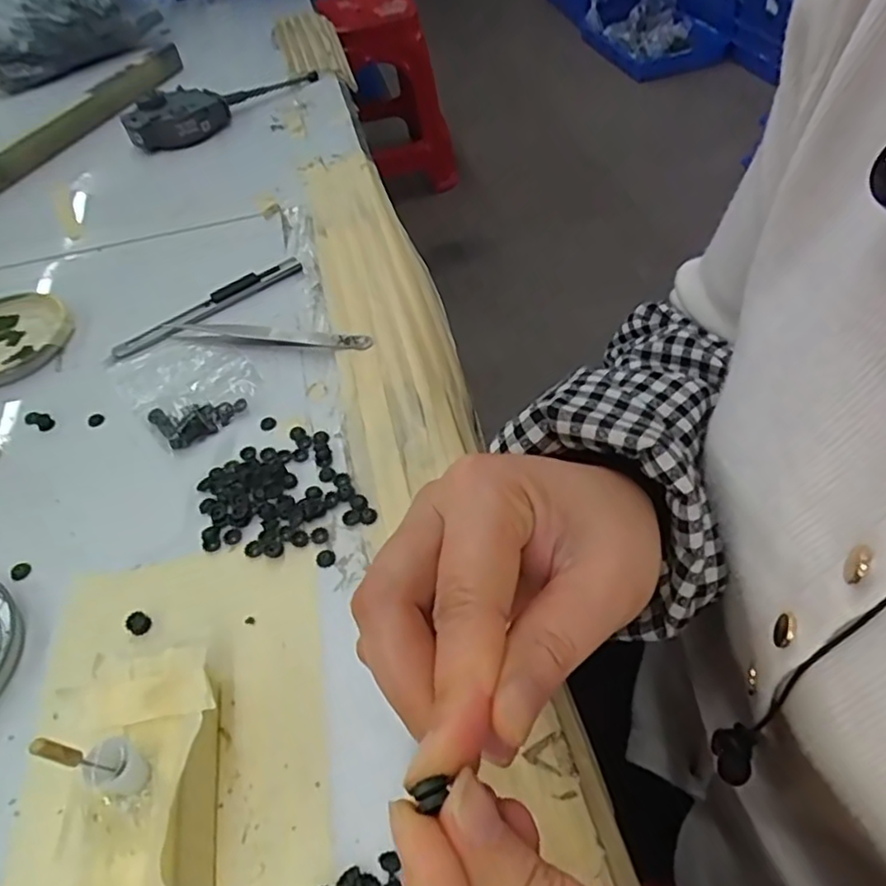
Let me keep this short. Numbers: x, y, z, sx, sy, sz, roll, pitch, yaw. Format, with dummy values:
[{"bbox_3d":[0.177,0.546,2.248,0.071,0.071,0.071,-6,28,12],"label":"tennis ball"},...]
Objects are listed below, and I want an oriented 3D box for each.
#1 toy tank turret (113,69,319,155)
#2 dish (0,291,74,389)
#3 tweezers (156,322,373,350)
[{"bbox_3d":[-0.196,-0.319,0.597,0.193,0.034,0.053,-37,55,-23],"label":"toy tank turret"},{"bbox_3d":[-0.273,-0.064,0.404,0.077,0.010,0.086,-33,54,-20],"label":"dish"},{"bbox_3d":[-0.104,-0.062,0.380,0.128,0.010,0.013,7,51,12],"label":"tweezers"}]

